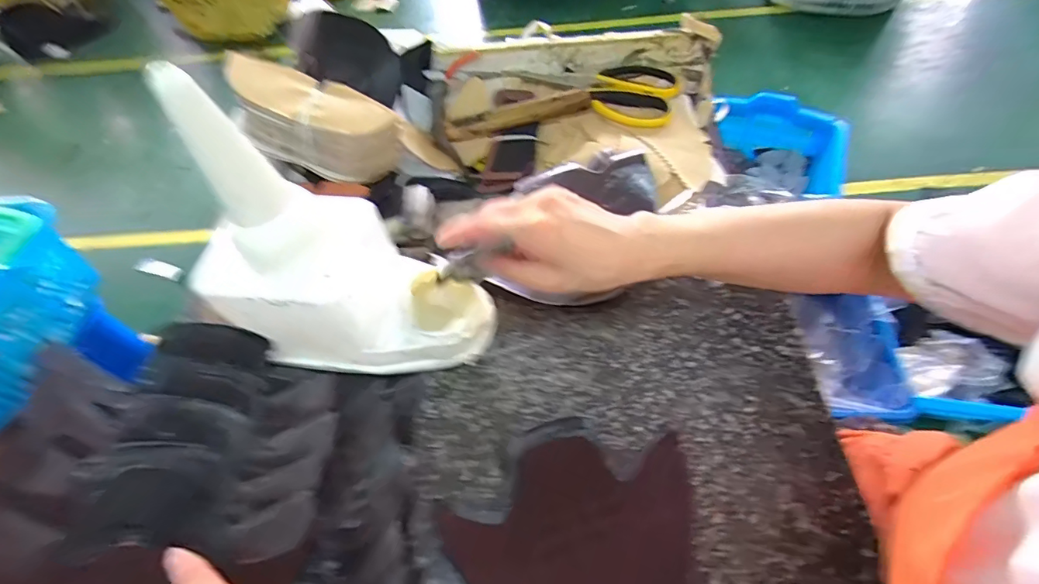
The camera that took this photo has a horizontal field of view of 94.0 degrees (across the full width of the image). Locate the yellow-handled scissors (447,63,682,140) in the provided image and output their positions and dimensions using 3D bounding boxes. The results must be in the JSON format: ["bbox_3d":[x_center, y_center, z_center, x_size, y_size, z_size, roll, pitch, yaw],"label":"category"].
[{"bbox_3d":[0.055,-0.243,0.597,0.277,0.027,0.114,-1,58,4],"label":"yellow-handled scissors"}]

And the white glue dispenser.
[{"bbox_3d":[-0.131,-0.031,0.361,0.194,0.236,0.102,4,58,6],"label":"white glue dispenser"}]

